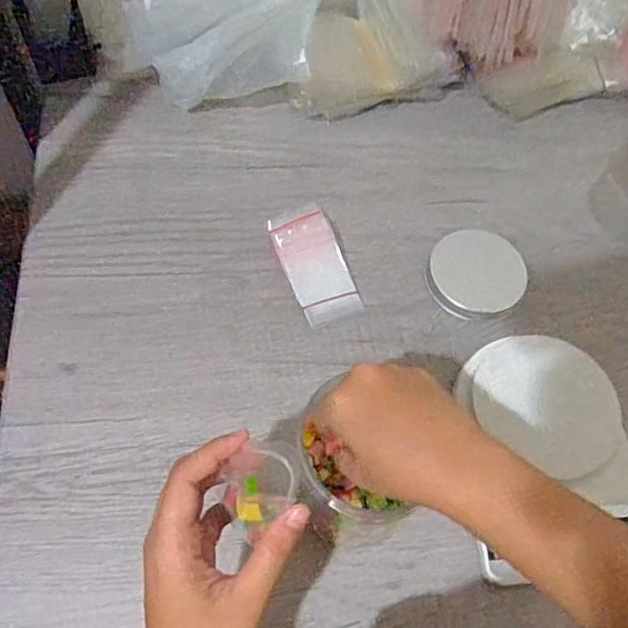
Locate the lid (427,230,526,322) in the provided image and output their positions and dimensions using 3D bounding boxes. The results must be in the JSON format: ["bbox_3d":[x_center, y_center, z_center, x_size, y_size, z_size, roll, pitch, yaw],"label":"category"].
[{"bbox_3d":[0.144,-0.036,0.558,0.083,0.013,0.082,1,62,-3],"label":"lid"}]

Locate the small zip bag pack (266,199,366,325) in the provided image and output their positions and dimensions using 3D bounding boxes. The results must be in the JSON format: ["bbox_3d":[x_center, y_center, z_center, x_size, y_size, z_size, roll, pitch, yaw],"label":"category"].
[{"bbox_3d":[0.000,-0.045,0.556,0.054,0.026,0.106,-20,65,-13],"label":"small zip bag pack"}]

